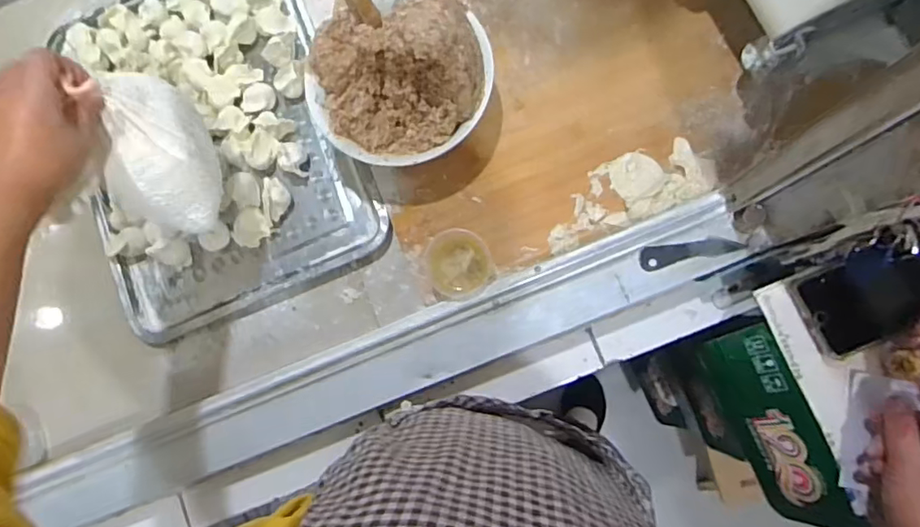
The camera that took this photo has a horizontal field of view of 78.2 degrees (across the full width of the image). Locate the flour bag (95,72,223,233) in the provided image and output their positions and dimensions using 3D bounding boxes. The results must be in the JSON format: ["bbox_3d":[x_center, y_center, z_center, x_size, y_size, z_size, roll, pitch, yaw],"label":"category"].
[{"bbox_3d":[-0.271,-0.106,0.522,0.057,0.097,0.140,-5,84,6],"label":"flour bag"}]

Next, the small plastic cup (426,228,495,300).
[{"bbox_3d":[0.000,0.000,0.612,0.068,0.029,0.075,-21,82,3],"label":"small plastic cup"}]

